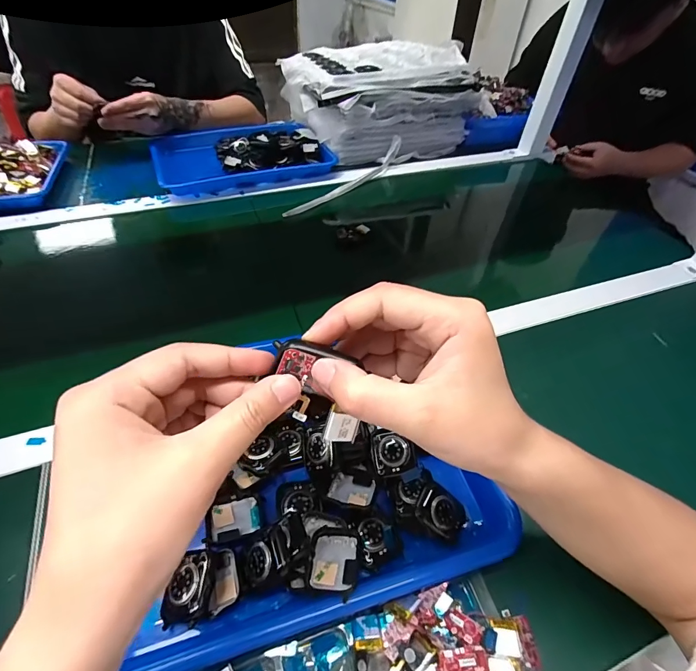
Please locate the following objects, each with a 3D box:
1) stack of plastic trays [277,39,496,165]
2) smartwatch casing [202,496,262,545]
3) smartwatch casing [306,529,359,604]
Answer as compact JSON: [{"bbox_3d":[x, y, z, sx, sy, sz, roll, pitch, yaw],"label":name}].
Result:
[{"bbox_3d":[0.074,-0.503,0.814,0.355,0.152,0.285,-20,51,-20],"label":"stack of plastic trays"},{"bbox_3d":[-0.088,0.143,0.300,0.039,0.012,0.031,-7,48,-10],"label":"smartwatch casing"},{"bbox_3d":[-0.010,0.157,0.271,0.034,0.009,0.044,-9,36,10],"label":"smartwatch casing"}]

